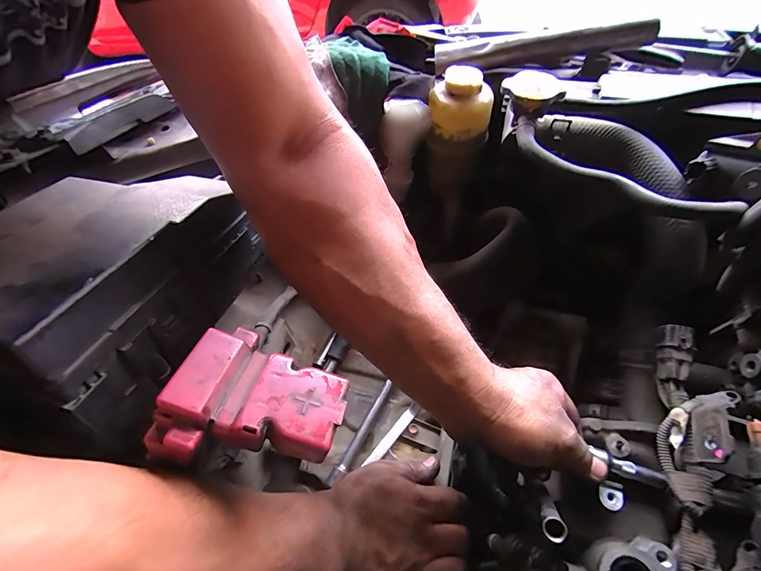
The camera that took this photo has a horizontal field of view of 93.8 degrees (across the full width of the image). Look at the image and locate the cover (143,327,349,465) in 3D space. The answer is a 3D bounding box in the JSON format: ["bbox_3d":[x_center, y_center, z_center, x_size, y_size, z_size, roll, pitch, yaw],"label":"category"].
[{"bbox_3d":[-0.072,0.064,0.221,0.103,0.035,0.077,11,48,-9],"label":"cover"}]

